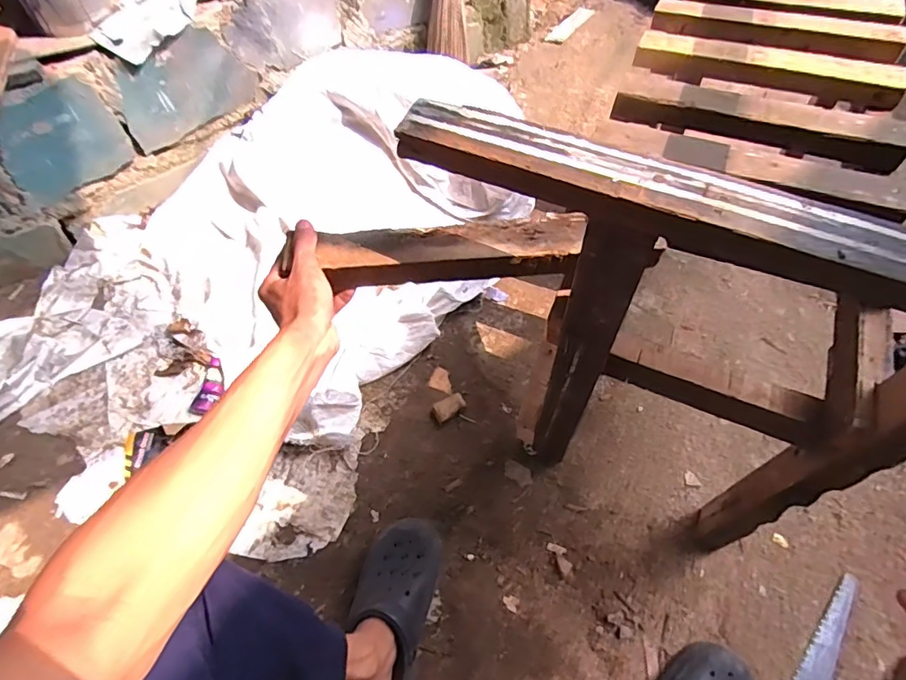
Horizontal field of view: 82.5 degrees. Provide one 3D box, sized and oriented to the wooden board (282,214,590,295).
[{"bbox_3d":[0.005,-0.089,0.524,0.257,0.030,0.063,-5,58,-1],"label":"wooden board"}]

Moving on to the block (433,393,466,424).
[{"bbox_3d":[-0.007,0.125,0.945,0.059,0.031,0.033,-30,62,-16],"label":"block"}]

